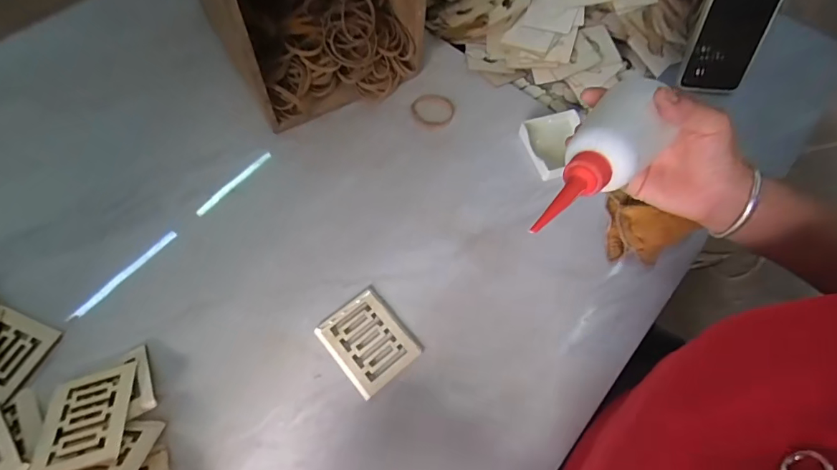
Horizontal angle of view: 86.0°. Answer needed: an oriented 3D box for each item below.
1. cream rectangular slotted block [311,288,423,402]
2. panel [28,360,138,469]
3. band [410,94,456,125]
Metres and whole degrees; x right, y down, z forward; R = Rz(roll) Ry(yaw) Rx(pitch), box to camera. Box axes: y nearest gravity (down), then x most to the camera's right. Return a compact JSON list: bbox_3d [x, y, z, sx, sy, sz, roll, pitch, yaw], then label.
[{"bbox_3d":[-0.048,0.098,0.416,0.065,0.004,0.081,-37,70,-19],"label":"cream rectangular slotted block"},{"bbox_3d":[-0.267,0.146,0.361,0.066,0.005,0.083,-15,47,-5],"label":"panel"},{"bbox_3d":[0.018,-0.156,0.558,0.053,0.004,0.049,1,62,-2],"label":"band"}]

